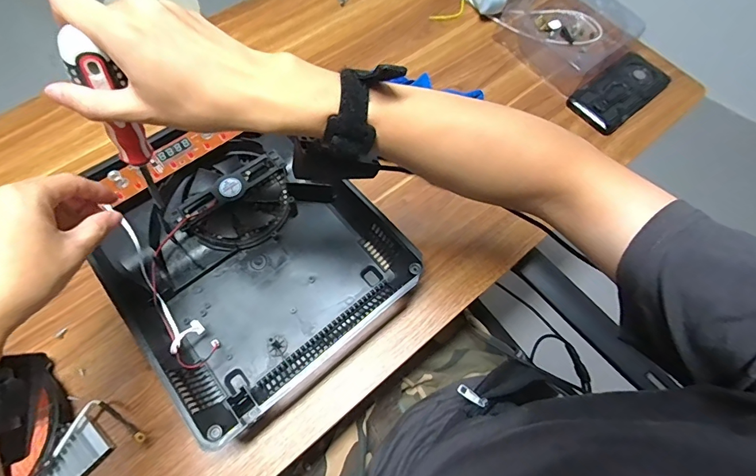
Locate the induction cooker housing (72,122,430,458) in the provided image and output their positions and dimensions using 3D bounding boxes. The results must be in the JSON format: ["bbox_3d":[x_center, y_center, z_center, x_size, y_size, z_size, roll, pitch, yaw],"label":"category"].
[{"bbox_3d":[-0.149,0.009,0.468,0.268,0.058,0.321,-37,72,-18],"label":"induction cooker housing"}]

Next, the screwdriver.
[{"bbox_3d":[-0.195,-0.078,0.322,0.027,0.170,0.020,23,59,3],"label":"screwdriver"}]

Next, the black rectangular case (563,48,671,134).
[{"bbox_3d":[0.371,-0.225,0.627,0.171,0.022,0.079,-38,80,-20],"label":"black rectangular case"}]

